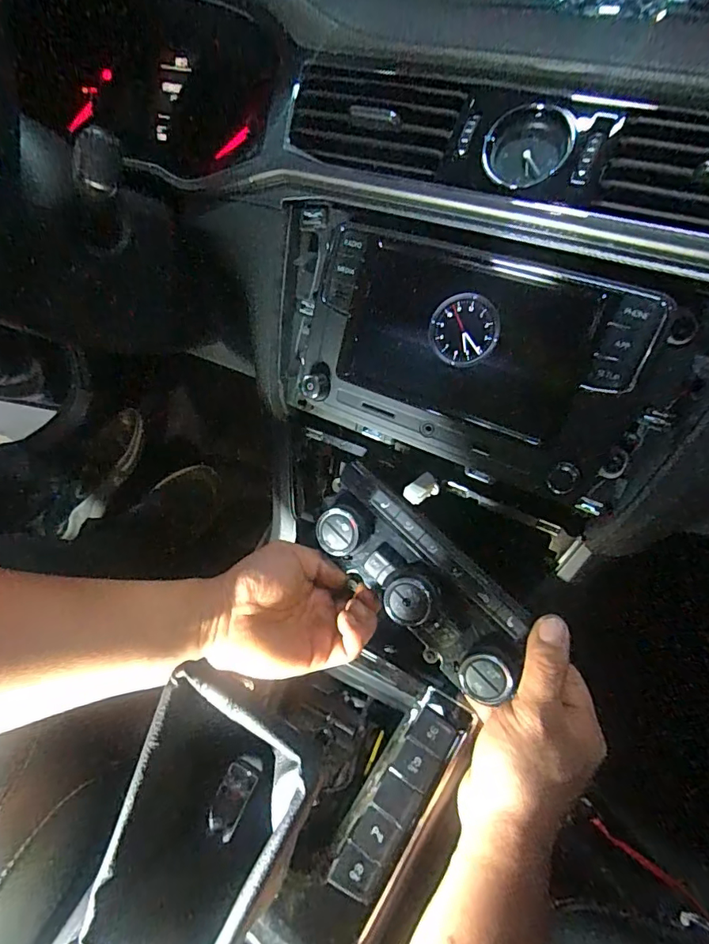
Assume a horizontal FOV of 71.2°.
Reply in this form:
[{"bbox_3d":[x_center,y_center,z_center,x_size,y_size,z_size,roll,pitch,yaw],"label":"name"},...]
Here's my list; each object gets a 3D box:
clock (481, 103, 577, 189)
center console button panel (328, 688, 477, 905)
[{"bbox_3d":[0.101,-0.190,0.290,0.049,0.046,0.007,15,10,19],"label":"clock"},{"bbox_3d":[0.037,0.229,0.358,0.039,0.024,0.139,28,49,22],"label":"center console button panel"}]

